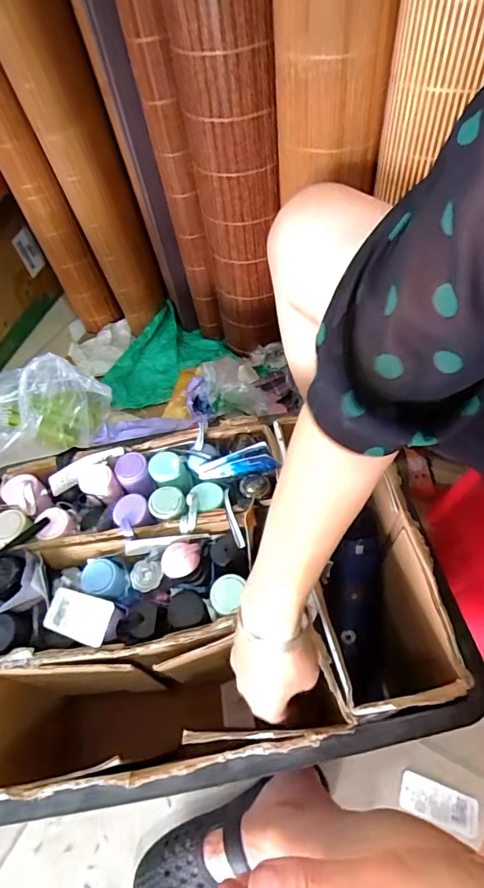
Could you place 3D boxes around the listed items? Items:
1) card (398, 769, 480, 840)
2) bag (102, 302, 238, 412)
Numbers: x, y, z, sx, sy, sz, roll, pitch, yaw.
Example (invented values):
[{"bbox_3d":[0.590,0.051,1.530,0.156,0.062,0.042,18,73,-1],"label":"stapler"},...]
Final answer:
[{"bbox_3d":[0.248,0.451,0.570,0.093,0.009,0.042,15,65,14],"label":"card"},{"bbox_3d":[-0.177,-0.193,0.992,0.270,0.067,0.204,-24,57,-11],"label":"bag"}]

